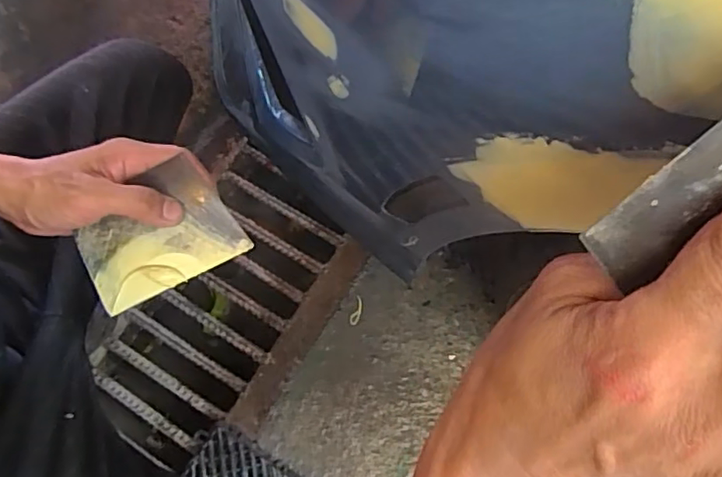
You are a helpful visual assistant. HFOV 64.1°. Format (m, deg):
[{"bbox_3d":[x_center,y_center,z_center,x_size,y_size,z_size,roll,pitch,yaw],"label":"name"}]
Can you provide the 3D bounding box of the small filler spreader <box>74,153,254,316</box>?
[{"bbox_3d":[-0.156,-0.002,0.439,0.119,0.006,0.082,-27,95,2],"label":"small filler spreader"}]

